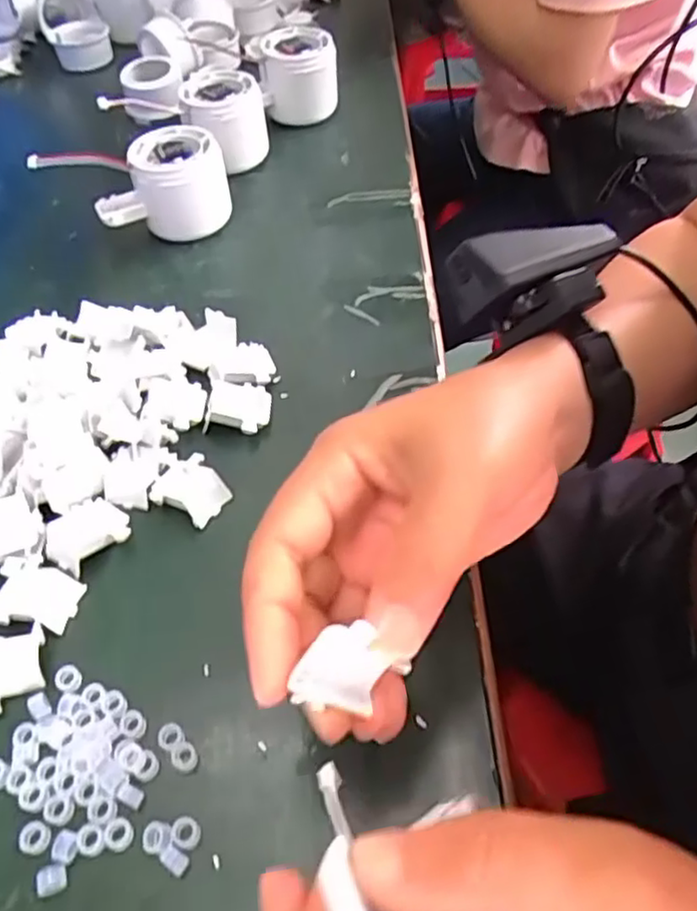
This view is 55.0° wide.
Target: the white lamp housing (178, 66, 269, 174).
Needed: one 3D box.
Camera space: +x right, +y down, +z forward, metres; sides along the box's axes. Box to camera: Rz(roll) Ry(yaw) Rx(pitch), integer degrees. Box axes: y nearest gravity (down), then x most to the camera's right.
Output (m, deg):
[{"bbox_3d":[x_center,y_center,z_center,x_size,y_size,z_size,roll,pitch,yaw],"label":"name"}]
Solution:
[{"bbox_3d":[-0.090,-0.238,0.482,0.061,0.051,0.060,-8,52,-4],"label":"white lamp housing"}]

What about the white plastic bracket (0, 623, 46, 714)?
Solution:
[{"bbox_3d":[-0.134,0.084,0.260,0.029,0.006,0.029,-13,52,-8],"label":"white plastic bracket"}]

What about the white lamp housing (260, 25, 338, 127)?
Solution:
[{"bbox_3d":[-0.040,-0.299,0.527,0.063,0.051,0.051,-1,52,2],"label":"white lamp housing"}]

